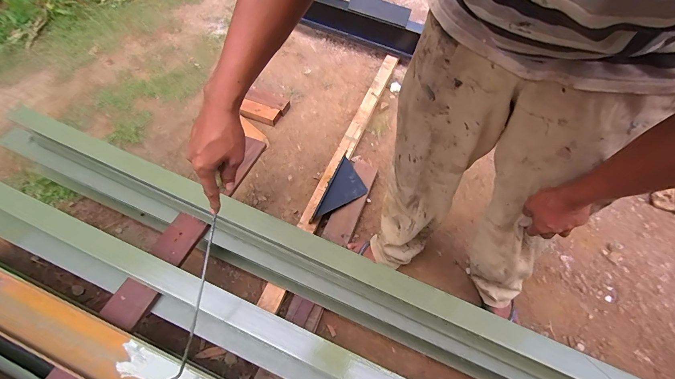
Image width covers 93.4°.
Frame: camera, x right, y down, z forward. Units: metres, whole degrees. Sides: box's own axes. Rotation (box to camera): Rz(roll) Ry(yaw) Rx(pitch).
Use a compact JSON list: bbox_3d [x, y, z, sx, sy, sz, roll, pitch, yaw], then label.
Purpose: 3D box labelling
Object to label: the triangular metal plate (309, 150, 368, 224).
[{"bbox_3d":[0.011,0.016,1.118,0.142,0.037,0.282,37,61,-8],"label":"triangular metal plate"}]

